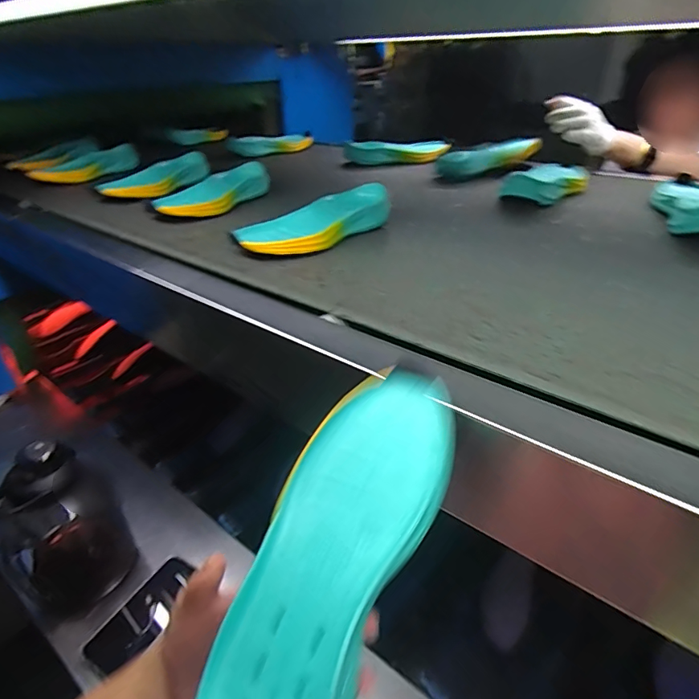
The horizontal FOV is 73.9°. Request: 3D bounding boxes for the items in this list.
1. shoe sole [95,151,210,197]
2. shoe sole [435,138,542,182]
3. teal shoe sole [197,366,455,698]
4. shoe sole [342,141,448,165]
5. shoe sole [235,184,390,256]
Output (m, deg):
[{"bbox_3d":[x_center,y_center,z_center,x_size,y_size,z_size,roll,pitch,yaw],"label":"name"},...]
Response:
[{"bbox_3d":[-0.335,-0.299,0.805,0.087,0.033,0.227,16,39,33],"label":"shoe sole"},{"bbox_3d":[0.266,-0.368,0.894,0.204,0.055,0.110,-7,32,-11],"label":"shoe sole"},{"bbox_3d":[-0.010,0.114,0.266,0.088,0.025,0.224,16,64,26],"label":"teal shoe sole"},{"bbox_3d":[0.100,-0.436,1.018,0.225,0.037,0.069,-10,32,-4],"label":"shoe sole"},{"bbox_3d":[-0.040,-0.158,0.577,0.083,0.047,0.227,26,40,36],"label":"shoe sole"}]

